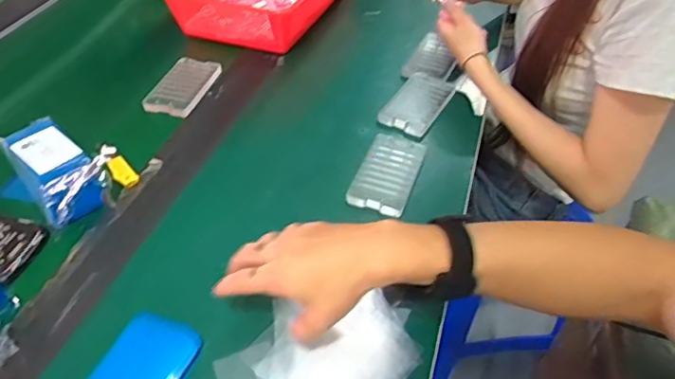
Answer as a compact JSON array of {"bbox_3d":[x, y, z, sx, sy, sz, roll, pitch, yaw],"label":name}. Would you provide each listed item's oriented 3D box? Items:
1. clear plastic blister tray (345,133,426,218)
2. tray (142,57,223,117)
[{"bbox_3d":[0.062,-0.022,0.661,0.069,0.013,0.133,14,48,13],"label":"clear plastic blister tray"},{"bbox_3d":[-0.226,-0.152,0.779,0.073,0.013,0.123,11,47,10],"label":"tray"}]

